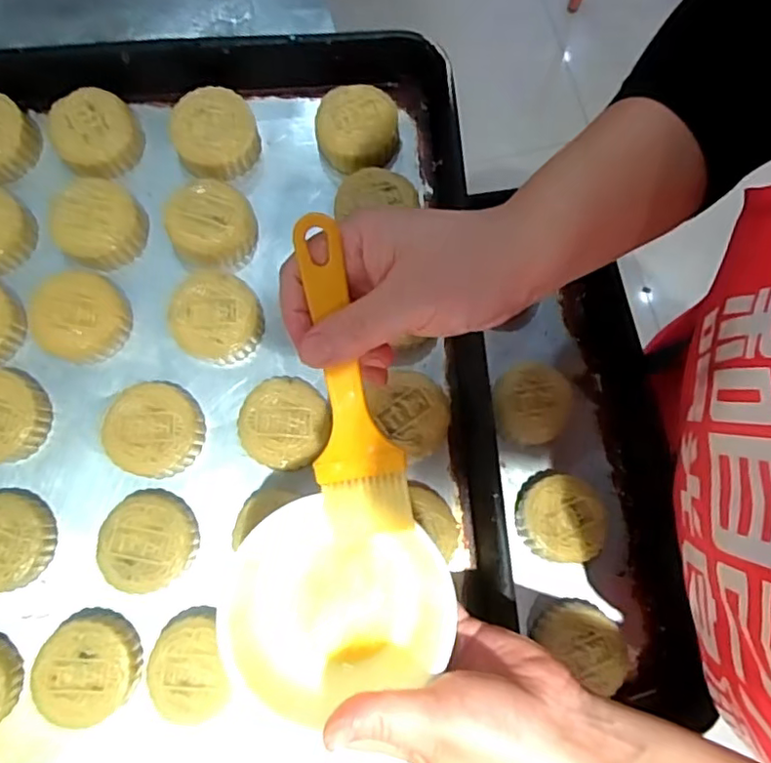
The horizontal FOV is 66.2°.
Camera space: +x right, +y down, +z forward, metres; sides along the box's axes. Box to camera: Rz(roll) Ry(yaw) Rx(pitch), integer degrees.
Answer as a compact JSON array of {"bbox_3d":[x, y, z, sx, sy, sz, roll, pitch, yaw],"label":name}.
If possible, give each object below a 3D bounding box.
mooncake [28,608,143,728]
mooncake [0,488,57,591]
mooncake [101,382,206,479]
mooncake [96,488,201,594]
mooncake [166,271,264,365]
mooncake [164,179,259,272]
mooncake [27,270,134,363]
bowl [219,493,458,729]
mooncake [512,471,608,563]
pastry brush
[{"bbox_3d":[-0.188,0.184,0.379,0.059,0.028,0.060,18,79,4],"label":"mooncake"},{"bbox_3d":[-0.255,0.106,0.392,0.059,0.031,0.059,0,78,0],"label":"mooncake"},{"bbox_3d":[-0.159,0.033,0.408,0.059,0.025,0.065,-8,78,-2],"label":"mooncake"},{"bbox_3d":[-0.157,0.106,0.395,0.058,0.027,0.061,0,78,0],"label":"mooncake"},{"bbox_3d":[-0.121,-0.044,0.421,0.060,0.031,0.060,0,78,0],"label":"mooncake"},{"bbox_3d":[-0.127,-0.114,0.434,0.060,0.035,0.059,0,78,0],"label":"mooncake"},{"bbox_3d":[-0.214,-0.045,0.418,0.056,0.032,0.061,0,78,0],"label":"mooncake"},{"bbox_3d":[-0.025,0.110,0.307,0.108,0.052,0.094,-15,78,-3],"label":"bowl"},{"bbox_3d":[0.130,0.102,0.441,0.061,0.031,0.062,0,78,0],"label":"mooncake"},{"bbox_3d":[-0.017,0.001,0.275,0.041,0.007,0.151,-9,102,-2],"label":"pastry brush"}]

